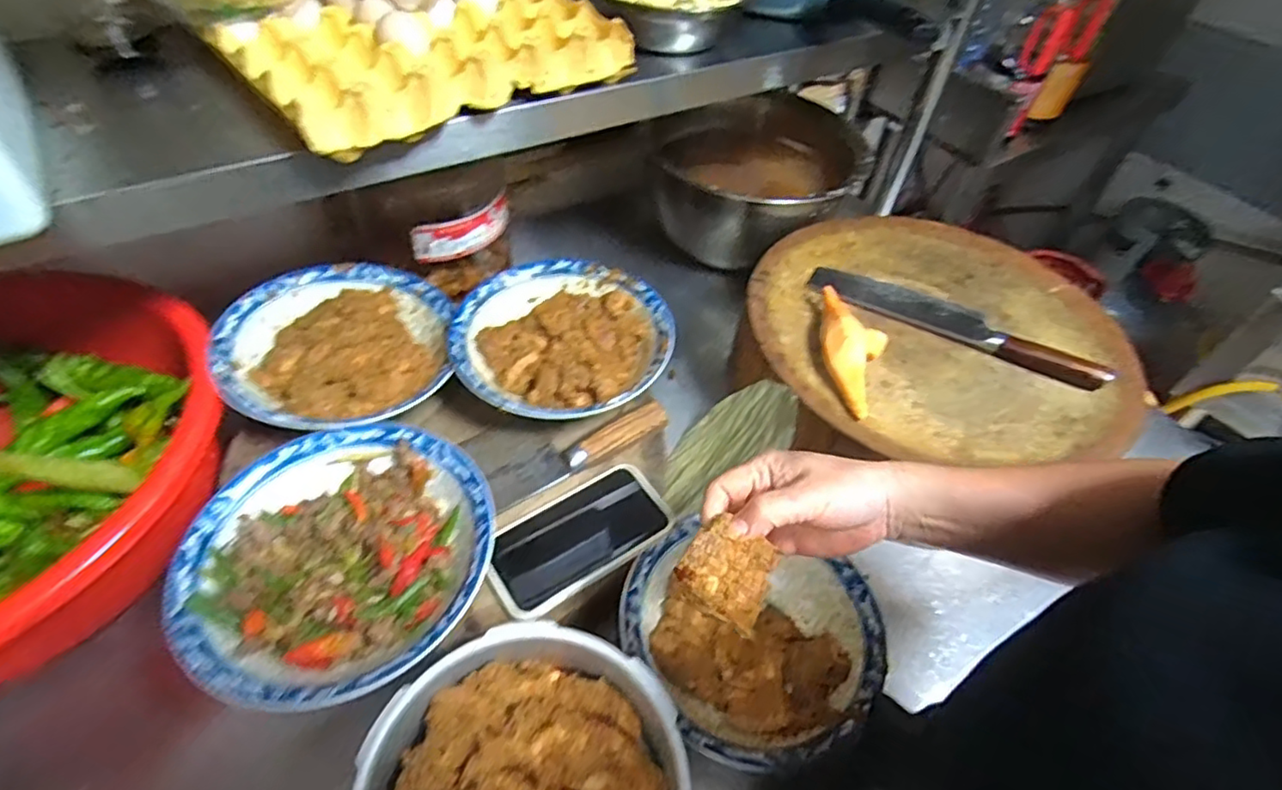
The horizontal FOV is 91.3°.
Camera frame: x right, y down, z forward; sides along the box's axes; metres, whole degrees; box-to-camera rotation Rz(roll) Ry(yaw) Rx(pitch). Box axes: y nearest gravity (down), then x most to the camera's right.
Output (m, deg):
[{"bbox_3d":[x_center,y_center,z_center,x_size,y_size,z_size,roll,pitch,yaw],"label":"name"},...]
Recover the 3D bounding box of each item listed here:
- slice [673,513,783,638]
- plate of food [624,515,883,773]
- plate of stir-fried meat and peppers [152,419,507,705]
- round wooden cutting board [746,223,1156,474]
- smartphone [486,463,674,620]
[{"bbox_3d":[0.054,0.110,0.380,0.061,0.012,0.052,34,85,-8],"label":"slice"},{"bbox_3d":[0.088,0.202,0.523,0.206,0.051,0.193,13,50,6],"label":"plate of food"},{"bbox_3d":[-0.216,0.124,0.466,0.204,0.059,0.203,3,49,-3],"label":"plate of stir-fried meat and peppers"},{"bbox_3d":[0.319,-0.086,0.683,0.386,0.036,0.362,3,49,-3],"label":"round wooden cutting board"},{"bbox_3d":[-0.054,0.118,0.529,0.153,0.012,0.083,-27,53,-24],"label":"smartphone"}]

